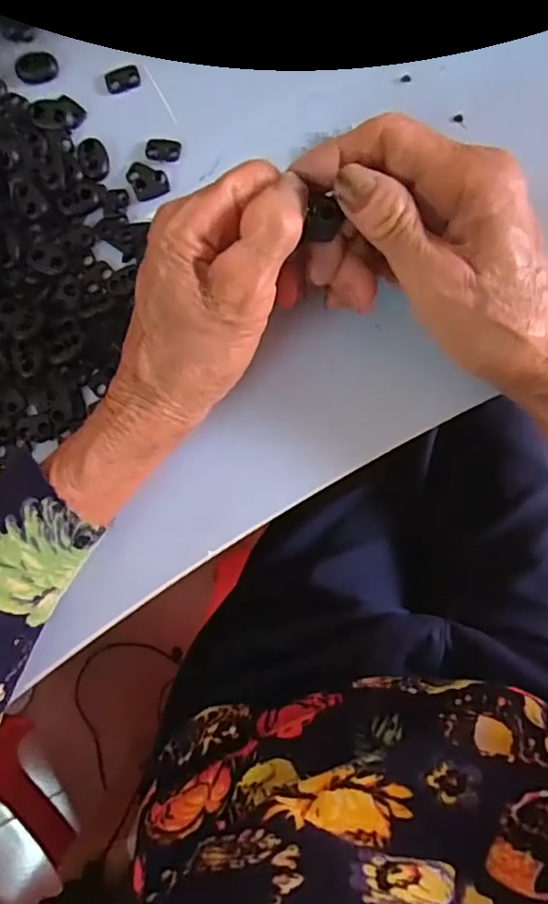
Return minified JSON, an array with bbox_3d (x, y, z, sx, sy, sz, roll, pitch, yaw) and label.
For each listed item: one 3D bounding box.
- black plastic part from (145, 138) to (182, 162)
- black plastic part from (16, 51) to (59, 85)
[{"bbox_3d":[-0.057,-0.155,0.294,0.018,0.004,0.012,10,87,4],"label":"black plastic part"},{"bbox_3d":[-0.124,-0.201,0.301,0.021,0.005,0.014,0,87,4],"label":"black plastic part"}]

